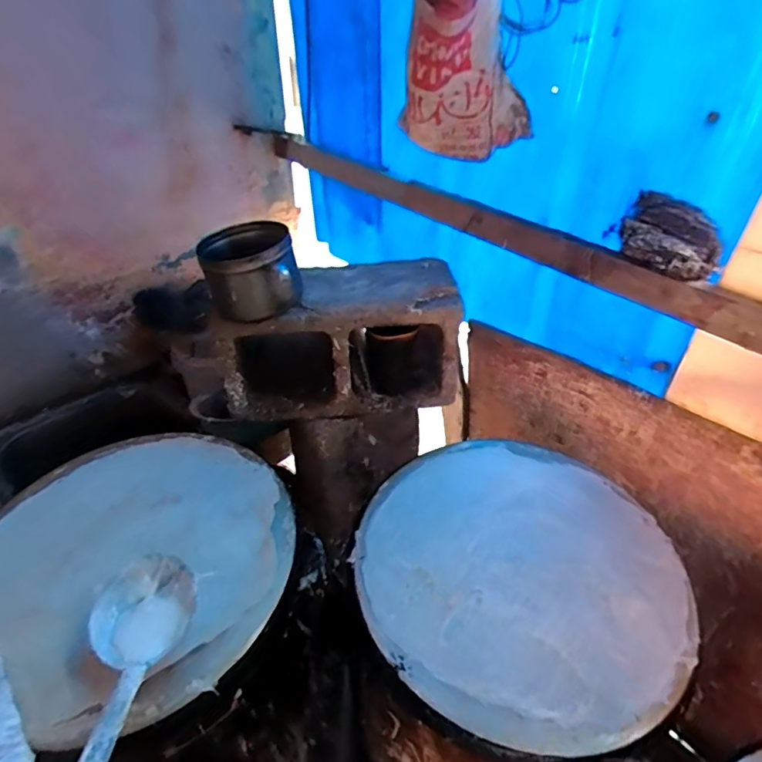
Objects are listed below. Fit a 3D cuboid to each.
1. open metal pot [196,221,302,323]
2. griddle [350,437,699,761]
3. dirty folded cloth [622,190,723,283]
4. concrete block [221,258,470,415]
[{"bbox_3d":[-0.187,-0.156,0.741,0.135,0.097,0.146,-9,40,-11],"label":"open metal pot"},{"bbox_3d":[0.159,0.203,0.588,0.356,0.030,0.361,0,39,0],"label":"griddle"},{"bbox_3d":[0.353,-0.175,0.621,0.113,0.073,0.057,27,47,30],"label":"dirty folded cloth"},{"bbox_3d":[-0.070,-0.070,0.863,0.373,0.199,0.184,-5,39,-5],"label":"concrete block"}]

